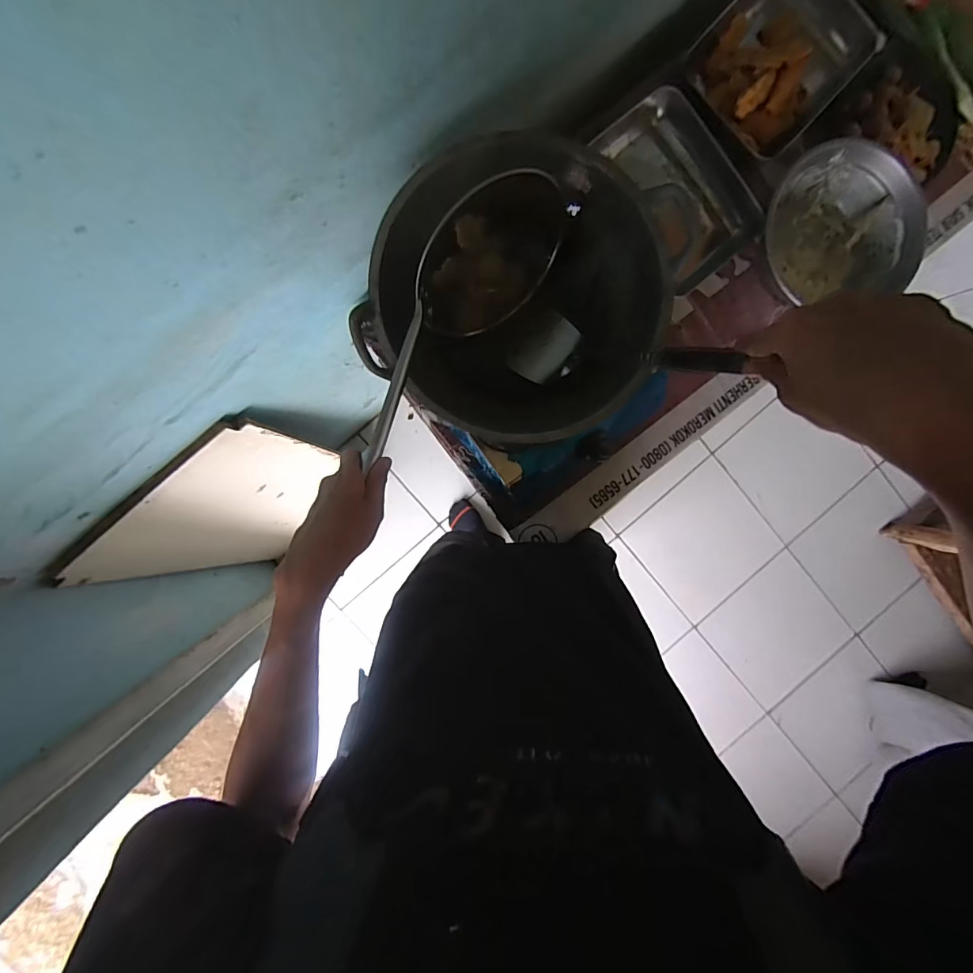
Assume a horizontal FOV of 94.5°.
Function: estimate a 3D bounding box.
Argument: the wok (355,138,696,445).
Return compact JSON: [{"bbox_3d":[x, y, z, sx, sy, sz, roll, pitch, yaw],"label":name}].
[{"bbox_3d":[0.033,-0.218,0.543,0.315,0.134,0.301,18,92,-5],"label":"wok"}]

